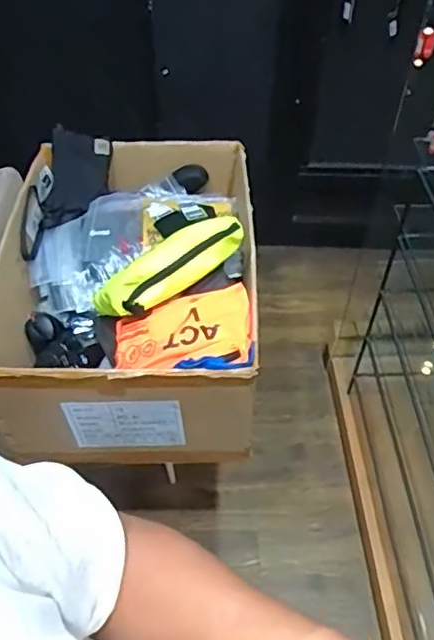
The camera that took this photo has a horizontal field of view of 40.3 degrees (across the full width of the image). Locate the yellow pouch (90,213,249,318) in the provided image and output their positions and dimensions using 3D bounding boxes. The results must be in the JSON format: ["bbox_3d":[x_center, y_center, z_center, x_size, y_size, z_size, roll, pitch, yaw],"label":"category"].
[{"bbox_3d":[-0.092,-0.100,1.157,0.313,0.105,0.112,-33,54,-7],"label":"yellow pouch"}]

